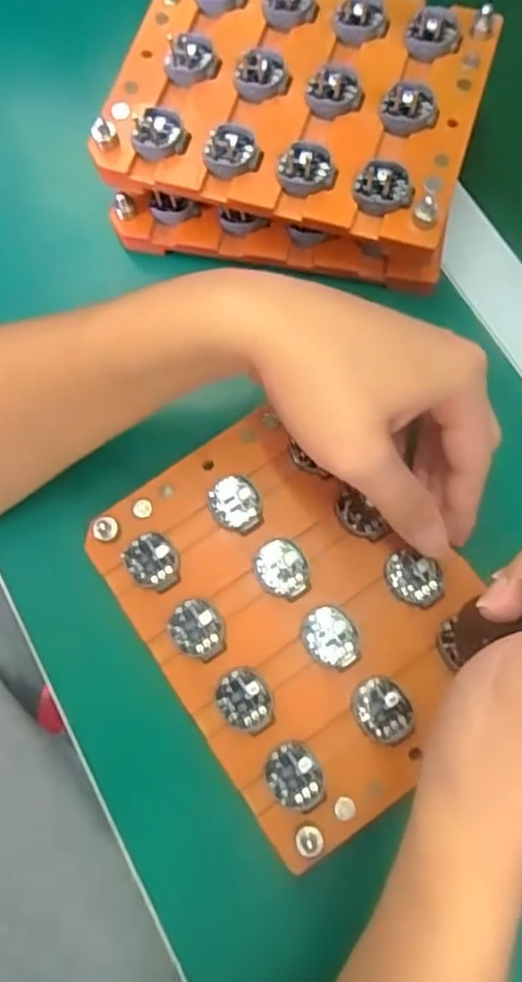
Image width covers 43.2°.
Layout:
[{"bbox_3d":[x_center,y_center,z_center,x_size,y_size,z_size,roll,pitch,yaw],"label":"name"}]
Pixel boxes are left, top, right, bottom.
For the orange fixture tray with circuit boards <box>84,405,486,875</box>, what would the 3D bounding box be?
[{"bbox_3d":[0.017,0.054,0.316,0.135,0.010,0.184,-35,76,-9],"label":"orange fixture tray with circuit boards"}]

